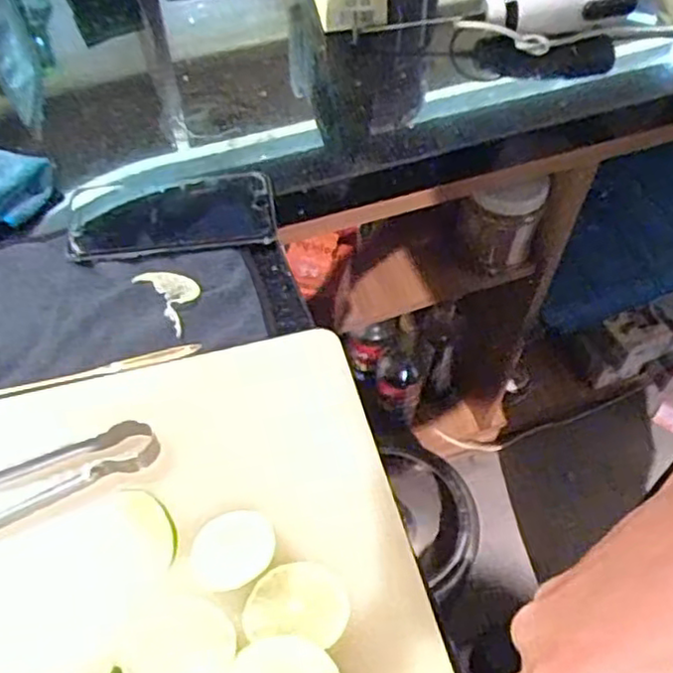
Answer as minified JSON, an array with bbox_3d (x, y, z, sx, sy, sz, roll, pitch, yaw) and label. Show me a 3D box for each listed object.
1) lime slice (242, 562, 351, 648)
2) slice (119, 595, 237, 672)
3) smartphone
[{"bbox_3d":[-0.020,0.137,0.354,0.052,0.010,0.040,4,56,2],"label":"lime slice"},{"bbox_3d":[-0.079,0.155,0.343,0.055,0.008,0.048,-5,56,-5],"label":"slice"},{"bbox_3d":[-0.122,-0.092,0.519,0.146,0.007,0.075,-7,56,-6],"label":"smartphone"}]

